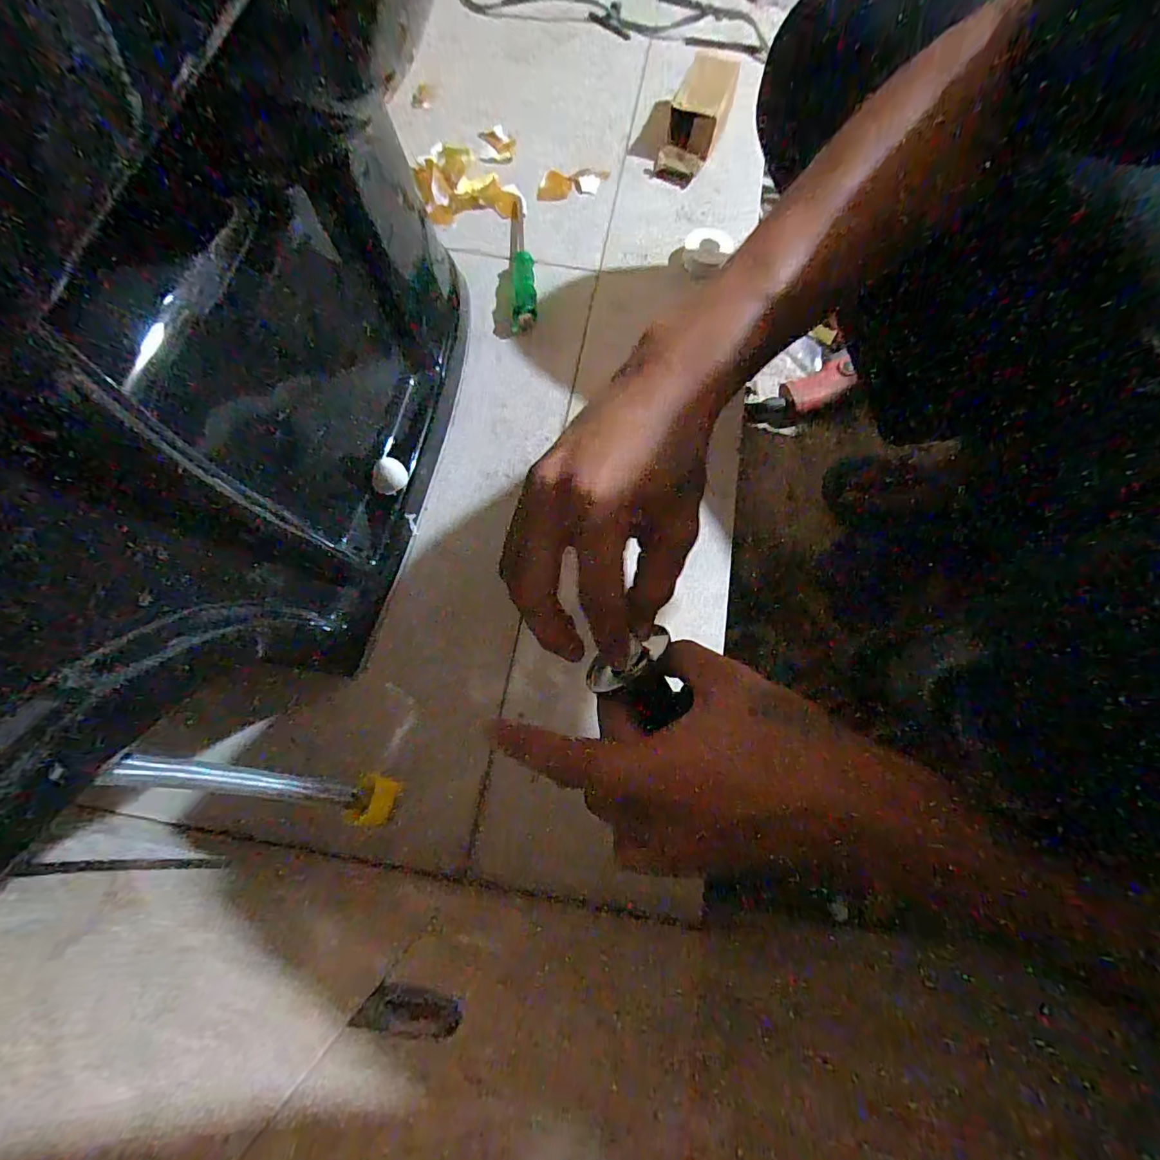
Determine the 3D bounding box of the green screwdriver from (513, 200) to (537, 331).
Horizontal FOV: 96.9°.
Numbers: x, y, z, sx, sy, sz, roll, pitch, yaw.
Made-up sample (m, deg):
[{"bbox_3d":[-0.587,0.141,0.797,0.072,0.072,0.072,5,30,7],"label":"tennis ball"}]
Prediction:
[{"bbox_3d":[-0.062,-0.351,0.559,0.022,0.016,0.177,-3,70,-1],"label":"green screwdriver"}]

